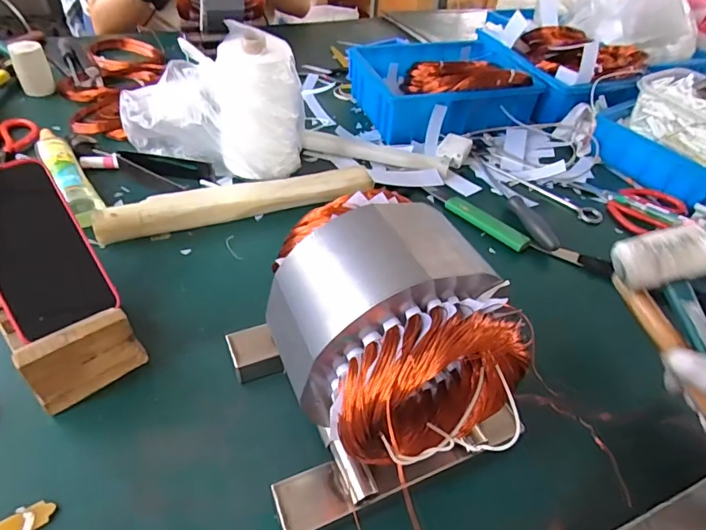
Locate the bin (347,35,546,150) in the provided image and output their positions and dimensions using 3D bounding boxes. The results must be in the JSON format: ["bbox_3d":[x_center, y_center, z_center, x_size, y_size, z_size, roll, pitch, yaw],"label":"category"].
[{"bbox_3d":[0.156,-0.304,0.785,0.270,0.098,0.210,-11,45,-17],"label":"bin"}]

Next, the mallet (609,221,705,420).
[{"bbox_3d":[0.286,0.073,0.356,0.059,0.085,0.248,-2,45,-8],"label":"mallet"}]

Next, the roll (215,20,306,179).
[{"bbox_3d":[-0.125,-0.202,0.600,0.115,0.159,0.104,2,43,-4],"label":"roll"}]

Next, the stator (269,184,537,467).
[{"bbox_3d":[0.025,0.048,0.315,0.130,0.142,0.157,-16,47,-21],"label":"stator"}]

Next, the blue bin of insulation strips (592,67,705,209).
[{"bbox_3d":[0.475,-0.190,0.679,0.122,0.130,0.197,-24,50,-28],"label":"blue bin of insulation strips"}]

